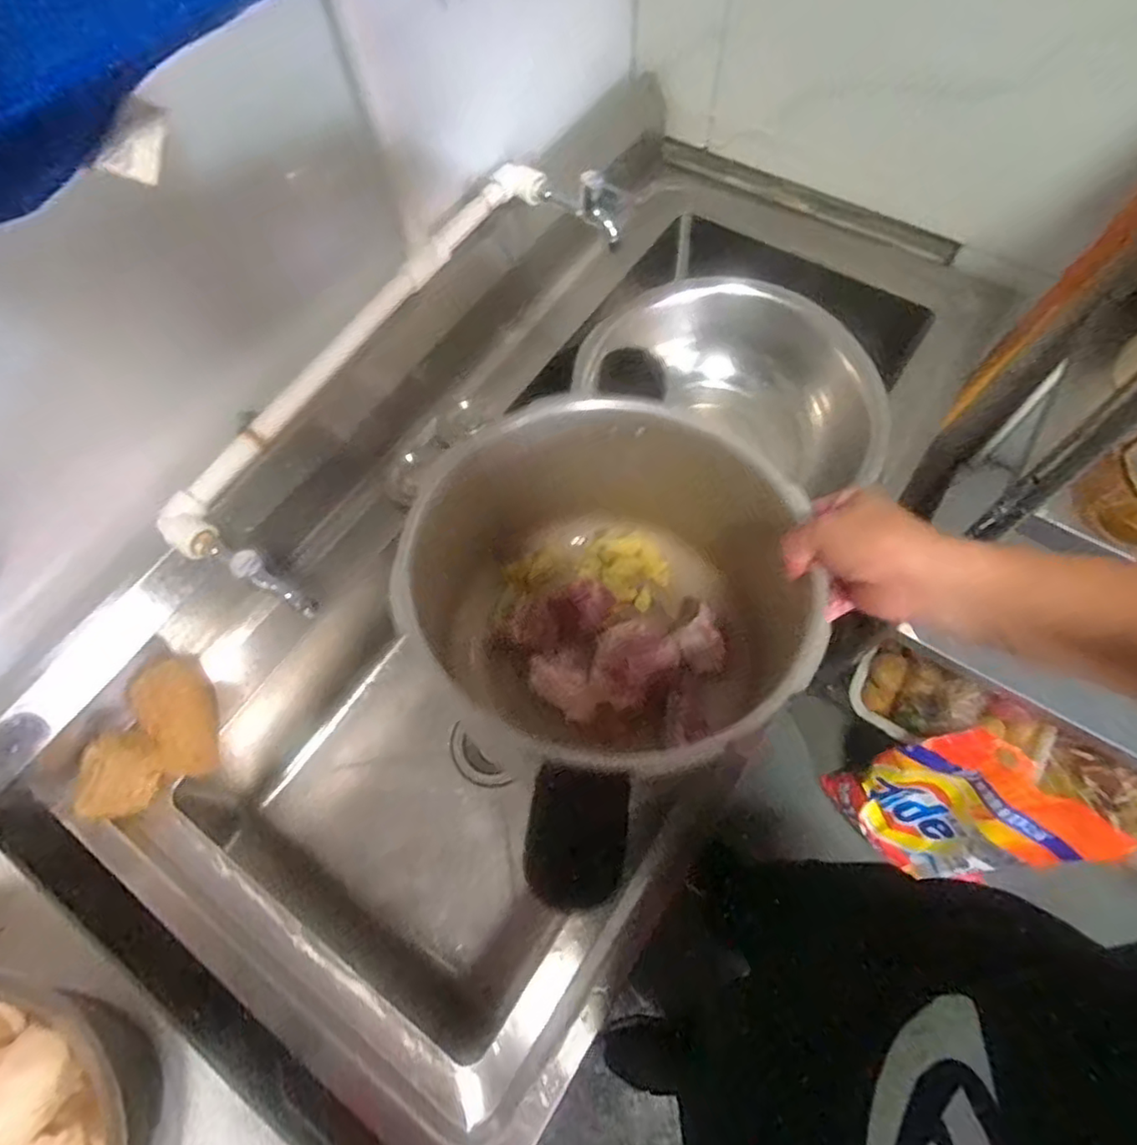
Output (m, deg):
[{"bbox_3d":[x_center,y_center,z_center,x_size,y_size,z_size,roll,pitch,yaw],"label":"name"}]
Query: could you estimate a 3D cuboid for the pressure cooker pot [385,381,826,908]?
[{"bbox_3d":[0.037,0.016,0.556,0.291,0.199,0.246,36,72,17],"label":"pressure cooker pot"}]

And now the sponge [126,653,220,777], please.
[{"bbox_3d":[-0.411,0.152,0.689,0.050,0.073,0.124,-6,96,40],"label":"sponge"}]

